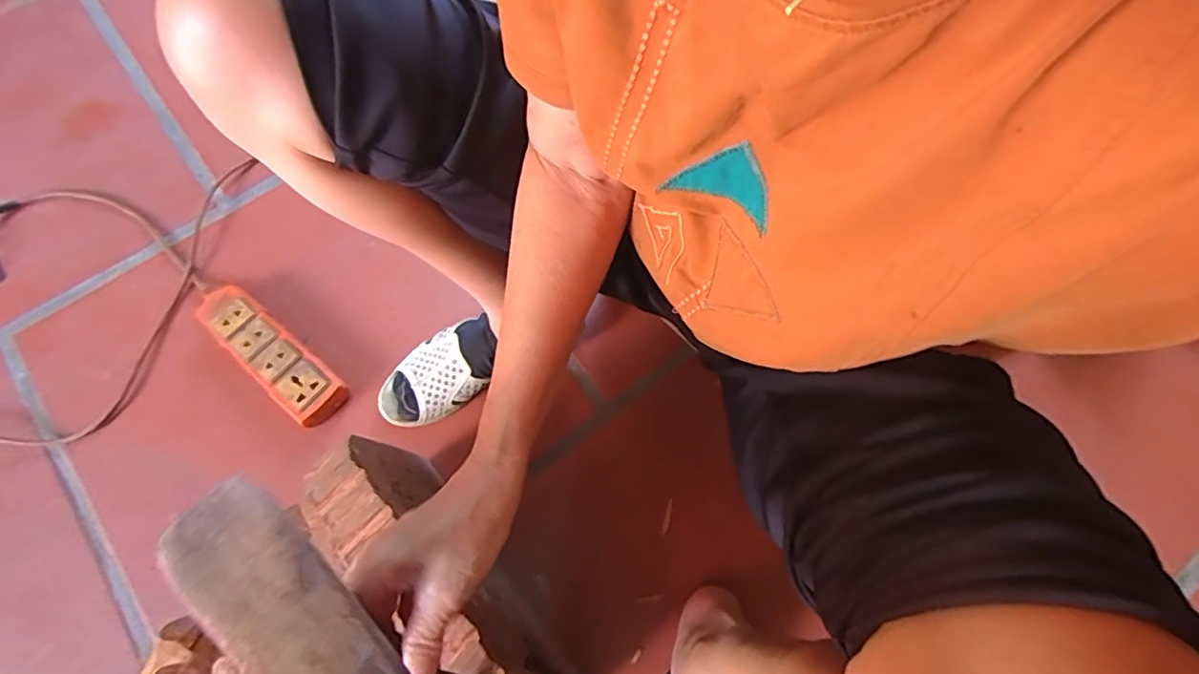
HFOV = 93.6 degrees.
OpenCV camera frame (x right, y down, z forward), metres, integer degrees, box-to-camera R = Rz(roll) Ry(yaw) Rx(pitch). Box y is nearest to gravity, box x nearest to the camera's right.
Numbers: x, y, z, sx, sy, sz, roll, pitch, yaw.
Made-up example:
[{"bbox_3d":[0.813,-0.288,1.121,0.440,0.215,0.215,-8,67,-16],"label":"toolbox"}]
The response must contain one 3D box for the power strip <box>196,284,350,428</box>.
[{"bbox_3d":[-0.380,0.016,0.647,0.203,0.038,0.059,38,74,13],"label":"power strip"}]

